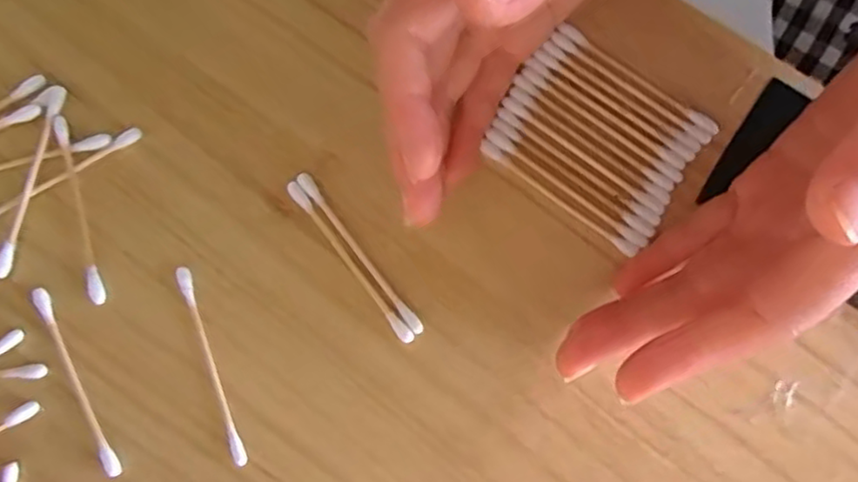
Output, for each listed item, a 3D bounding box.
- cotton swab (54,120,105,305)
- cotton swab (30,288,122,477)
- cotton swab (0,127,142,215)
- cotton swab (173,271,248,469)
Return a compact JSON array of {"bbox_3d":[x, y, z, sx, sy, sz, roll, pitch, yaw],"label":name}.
[{"bbox_3d":[-0.126,-0.012,0.239,0.005,0.005,0.070,-16,79,-4],"label":"cotton swab"},{"bbox_3d":[-0.122,0.048,0.228,0.005,0.004,0.070,-28,80,-6],"label":"cotton swab"},{"bbox_3d":[-0.138,-0.023,0.242,0.071,0.004,0.005,-31,80,-7],"label":"cotton swab"},{"bbox_3d":[-0.076,0.042,0.228,0.005,0.004,0.071,-20,79,-5],"label":"cotton swab"}]

